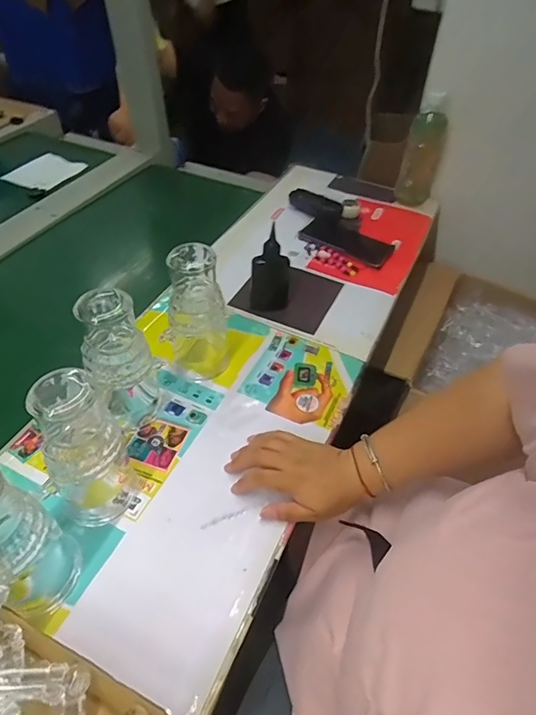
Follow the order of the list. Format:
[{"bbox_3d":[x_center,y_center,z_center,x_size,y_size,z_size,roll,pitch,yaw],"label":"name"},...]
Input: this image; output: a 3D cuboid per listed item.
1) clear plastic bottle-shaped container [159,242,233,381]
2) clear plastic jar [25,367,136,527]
[{"bbox_3d":[-0.087,-0.054,0.568,0.077,0.175,0.078,-2,47,-5],"label":"clear plastic bottle-shaped container"},{"bbox_3d":[-0.172,0.091,0.433,0.072,0.174,0.059,-30,55,-28],"label":"clear plastic jar"}]

